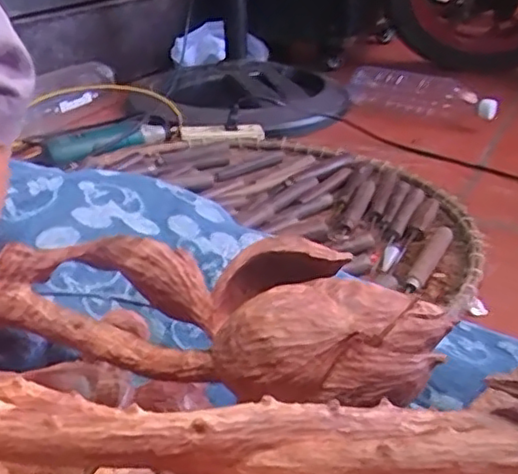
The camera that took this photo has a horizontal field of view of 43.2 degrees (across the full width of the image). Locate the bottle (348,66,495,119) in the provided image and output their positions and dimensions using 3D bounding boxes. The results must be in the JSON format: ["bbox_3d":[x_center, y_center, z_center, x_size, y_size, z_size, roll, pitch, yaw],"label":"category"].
[{"bbox_3d":[0.261,-0.255,1.117,0.065,0.061,0.304,-26,37,-37],"label":"bottle"}]

